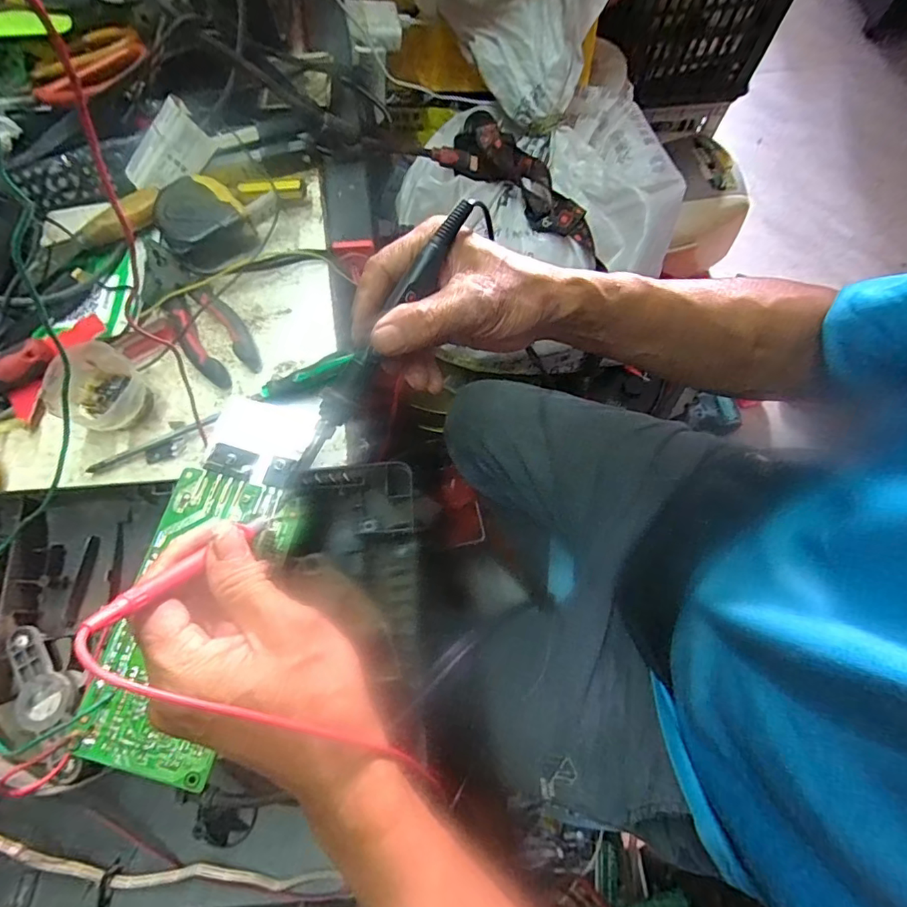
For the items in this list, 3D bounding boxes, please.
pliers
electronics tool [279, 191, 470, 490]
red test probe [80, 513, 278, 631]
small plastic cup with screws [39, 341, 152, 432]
[{"bbox_3d":[-0.223,-0.120,0.438,0.048,0.018,0.152,-40,76,-11],"label":"pliers"},{"bbox_3d":[-0.048,-0.065,0.314,0.016,0.015,0.204,35,96,12],"label":"electronics tool"},{"bbox_3d":[-0.130,0.054,0.265,0.008,0.129,0.008,20,106,8],"label":"red test probe"},{"bbox_3d":[-0.275,-0.050,0.405,0.065,0.036,0.064,0,72,1],"label":"small plastic cup with screws"}]

